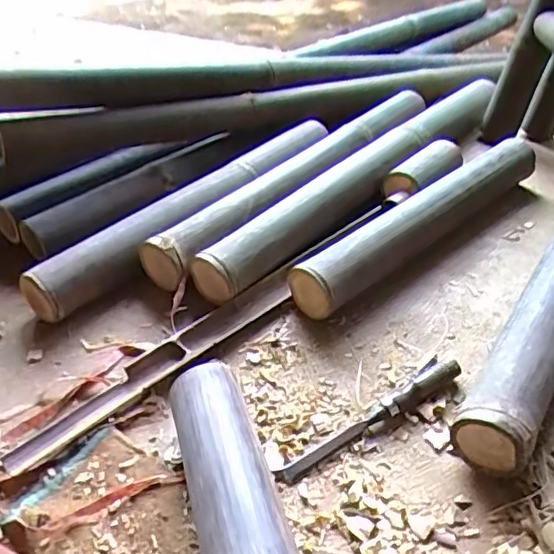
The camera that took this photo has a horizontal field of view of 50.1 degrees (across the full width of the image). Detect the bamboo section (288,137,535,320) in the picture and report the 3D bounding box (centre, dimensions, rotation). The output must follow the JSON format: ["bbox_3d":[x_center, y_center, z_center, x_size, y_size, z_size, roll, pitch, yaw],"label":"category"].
[{"bbox_3d":[0.226,-0.084,0.908,0.524,0.077,0.078,-31,46,-32],"label":"bamboo section"}]

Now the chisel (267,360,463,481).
[{"bbox_3d":[0.105,0.150,0.644,0.243,0.026,0.024,-22,42,-23],"label":"chisel"}]

